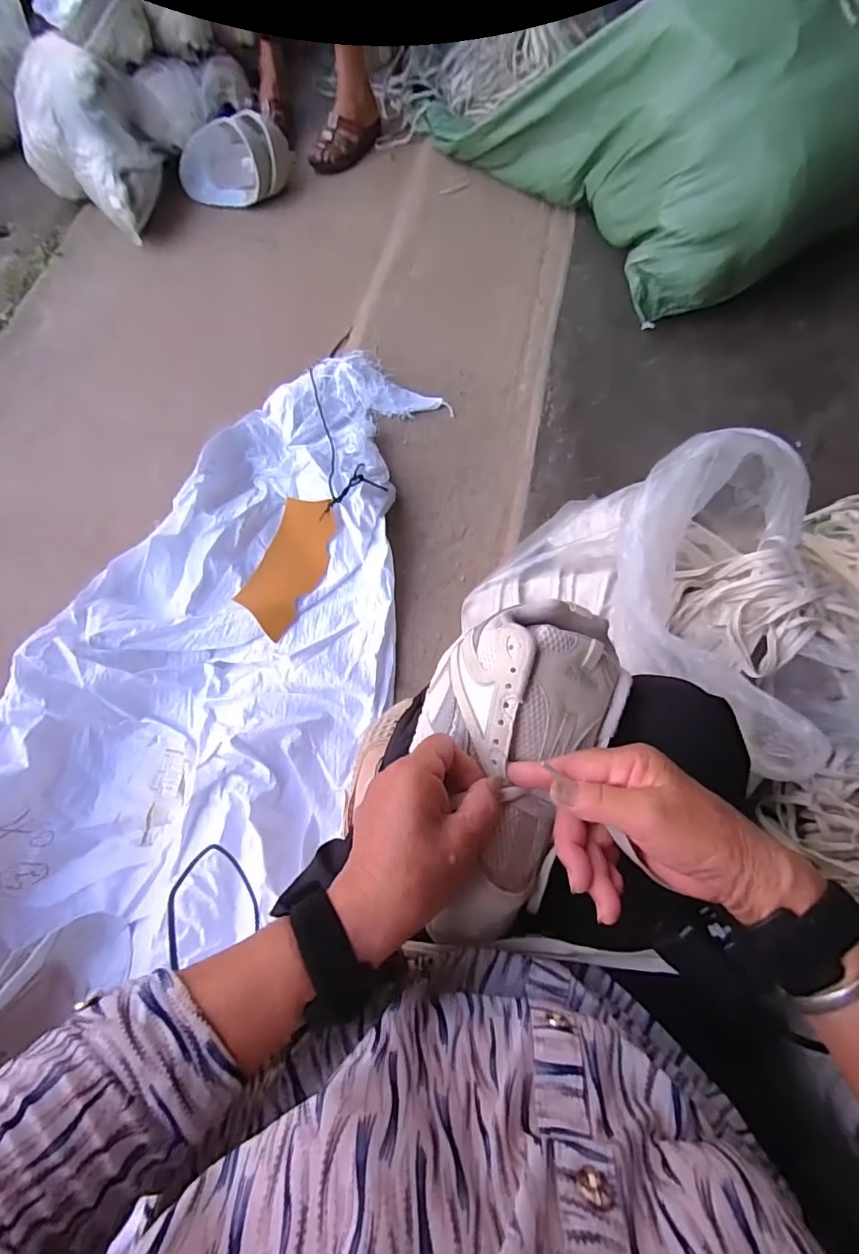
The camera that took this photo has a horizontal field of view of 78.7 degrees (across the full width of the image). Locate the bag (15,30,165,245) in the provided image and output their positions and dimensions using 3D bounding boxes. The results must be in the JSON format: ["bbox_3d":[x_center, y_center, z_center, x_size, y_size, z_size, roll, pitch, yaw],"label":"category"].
[{"bbox_3d":[-0.766,-1.093,1.189,0.270,0.234,0.415,-31,74,-12],"label":"bag"}]

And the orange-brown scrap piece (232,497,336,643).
[{"bbox_3d":[-0.229,-0.104,0.850,0.111,0.051,0.228,22,71,10],"label":"orange-brown scrap piece"}]

